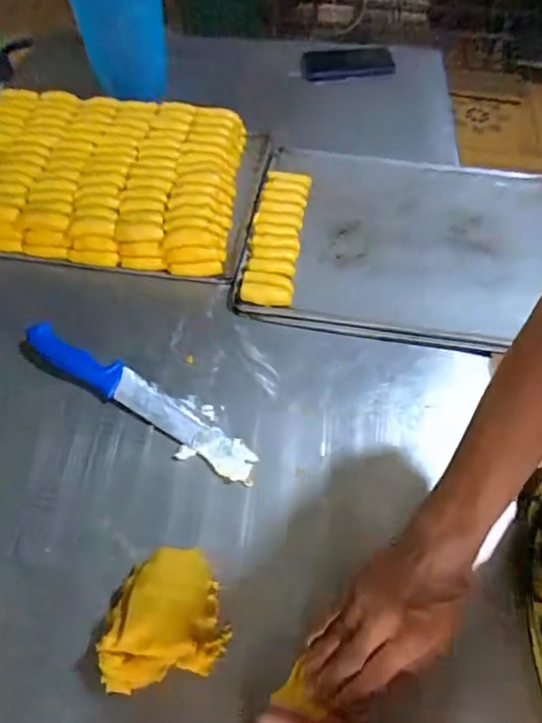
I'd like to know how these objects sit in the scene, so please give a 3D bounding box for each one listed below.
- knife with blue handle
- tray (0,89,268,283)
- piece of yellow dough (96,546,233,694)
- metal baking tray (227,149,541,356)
[{"bbox_3d":[-0.158,0.036,0.583,0.326,0.011,0.047,29,62,15],"label":"knife with blue handle"},{"bbox_3d":[-0.242,-0.276,0.757,0.422,0.048,0.313,9,59,4],"label":"tray"},{"bbox_3d":[-0.096,0.223,0.460,0.107,0.055,0.107,-9,59,-7],"label":"piece of yellow dough"},{"bbox_3d":[0.197,-0.171,0.723,0.452,0.024,0.341,9,59,4],"label":"metal baking tray"}]

